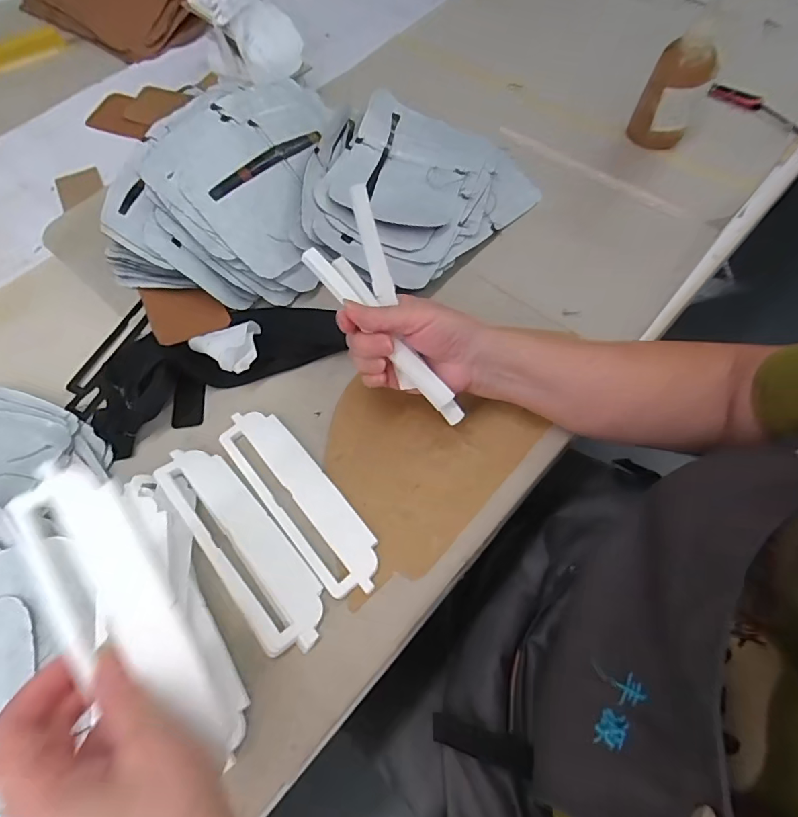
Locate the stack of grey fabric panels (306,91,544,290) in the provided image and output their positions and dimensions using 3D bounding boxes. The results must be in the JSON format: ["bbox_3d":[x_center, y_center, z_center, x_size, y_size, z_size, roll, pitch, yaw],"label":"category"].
[{"bbox_3d":[0.012,-0.236,0.505,0.205,0.025,0.243,38,68,4],"label":"stack of grey fabric panels"}]

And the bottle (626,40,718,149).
[{"bbox_3d":[0.307,-0.354,0.527,0.061,0.092,0.062,26,68,13],"label":"bottle"}]

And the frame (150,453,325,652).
[{"bbox_3d":[-0.124,0.101,0.364,0.055,0.010,0.182,-34,66,-30],"label":"frame"}]

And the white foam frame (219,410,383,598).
[{"bbox_3d":[-0.082,0.070,0.385,0.051,0.007,0.180,-38,69,-15],"label":"white foam frame"}]

